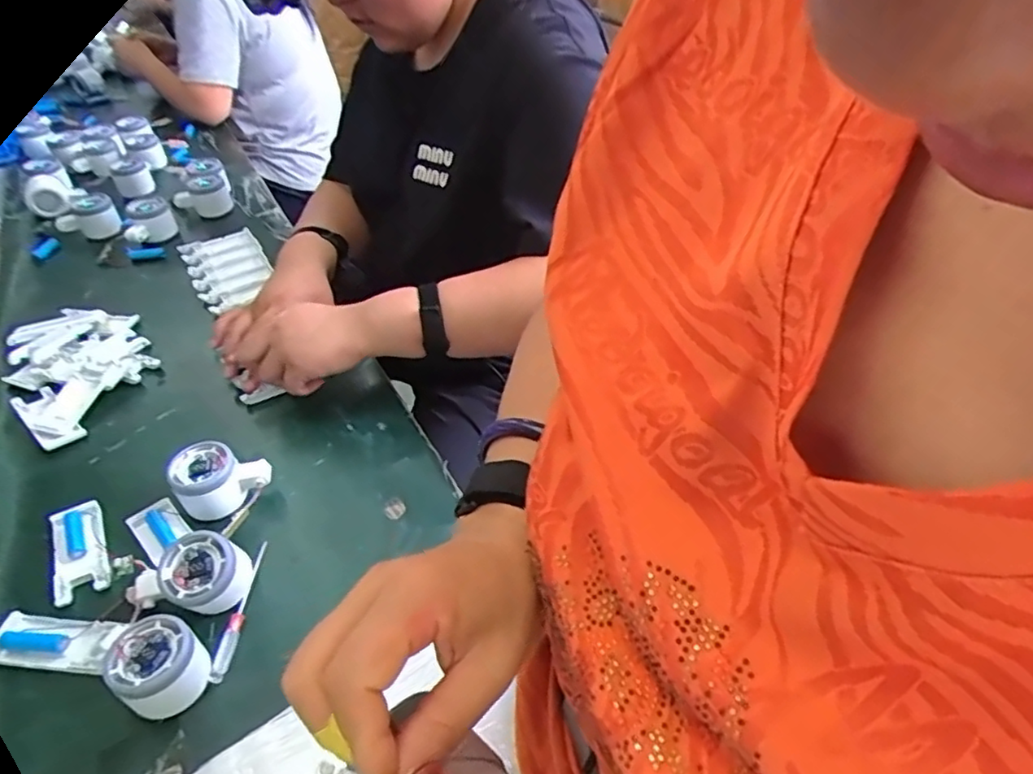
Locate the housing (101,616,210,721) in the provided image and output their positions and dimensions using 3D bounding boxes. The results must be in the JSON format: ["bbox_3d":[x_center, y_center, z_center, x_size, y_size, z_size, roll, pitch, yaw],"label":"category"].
[{"bbox_3d":[-0.263,0.209,0.464,0.061,0.049,0.059,25,49,26],"label":"housing"}]

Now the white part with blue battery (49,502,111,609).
[{"bbox_3d":[-0.390,0.142,0.555,0.046,0.016,0.097,-24,47,-23],"label":"white part with blue battery"}]

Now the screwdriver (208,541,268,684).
[{"bbox_3d":[-0.230,0.183,0.522,0.012,0.008,0.122,1,42,2],"label":"screwdriver"}]

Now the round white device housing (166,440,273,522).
[{"bbox_3d":[-0.280,0.087,0.594,0.082,0.056,0.055,-25,47,-24],"label":"round white device housing"}]

